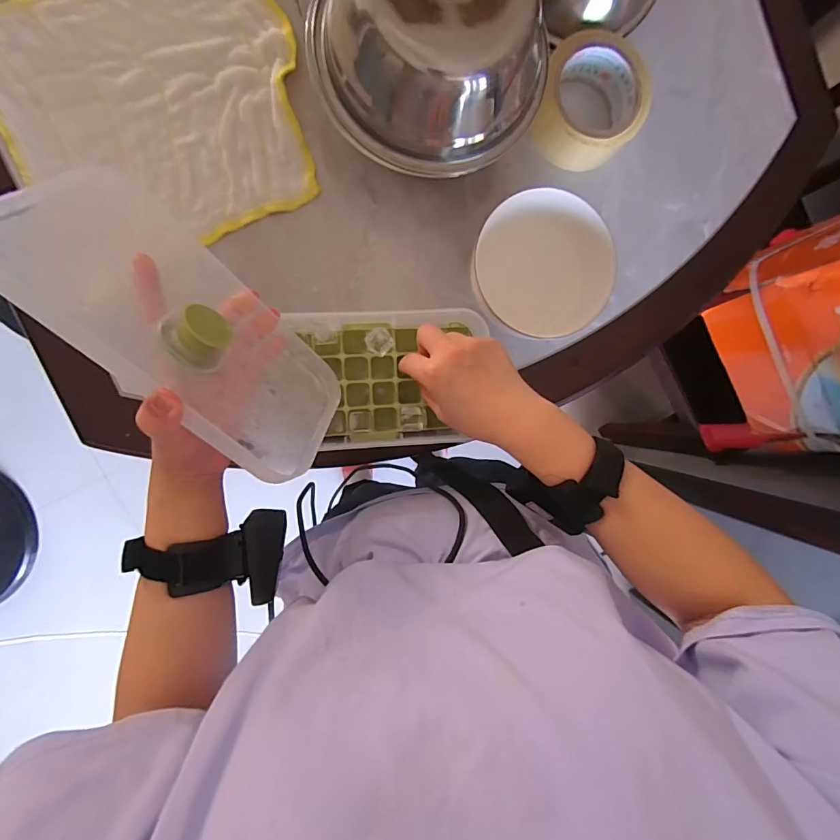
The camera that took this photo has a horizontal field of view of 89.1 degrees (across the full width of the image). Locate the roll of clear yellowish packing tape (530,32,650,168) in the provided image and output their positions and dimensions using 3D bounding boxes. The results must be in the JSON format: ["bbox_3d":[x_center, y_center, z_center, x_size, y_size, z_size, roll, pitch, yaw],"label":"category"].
[{"bbox_3d":[0.158,-0.298,0.411,0.106,0.048,0.102,0,92,-7],"label":"roll of clear yellowish packing tape"}]

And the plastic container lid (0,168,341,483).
[{"bbox_3d":[-0.149,-0.063,0.295,0.016,0.137,0.223,-28,121,30],"label":"plastic container lid"}]

